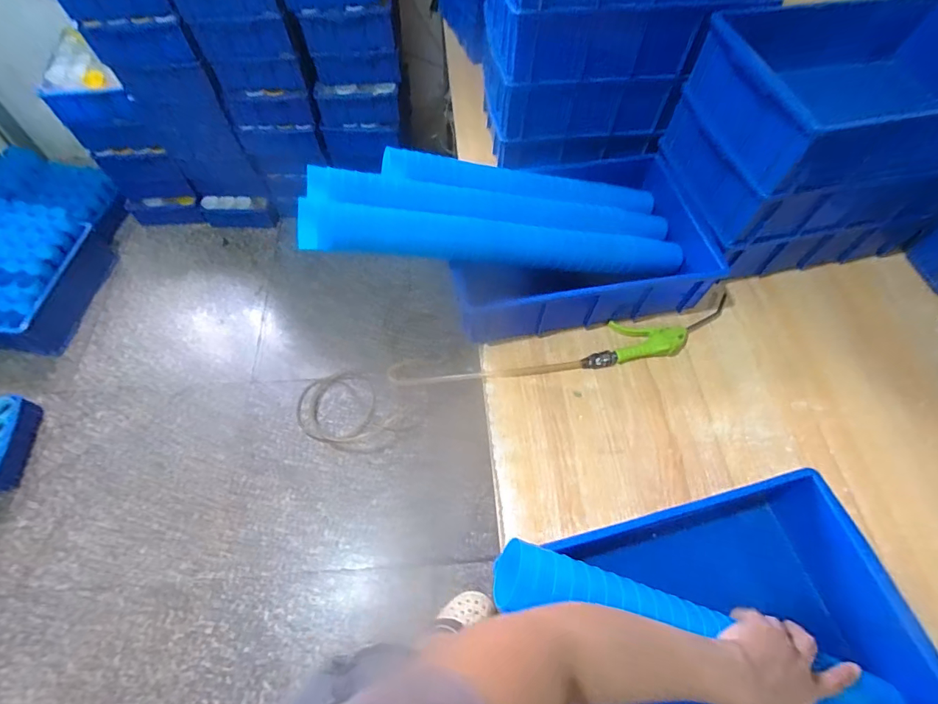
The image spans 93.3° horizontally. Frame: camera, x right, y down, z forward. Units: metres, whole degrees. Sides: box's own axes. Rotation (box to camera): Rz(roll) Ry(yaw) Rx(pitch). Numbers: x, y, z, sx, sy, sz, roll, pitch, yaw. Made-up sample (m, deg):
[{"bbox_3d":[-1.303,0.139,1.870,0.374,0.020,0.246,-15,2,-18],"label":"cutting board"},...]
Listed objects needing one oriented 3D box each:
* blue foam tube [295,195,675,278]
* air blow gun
[{"bbox_3d":[0.061,-0.159,0.650,0.582,0.060,0.062,1,60,-18],"label":"blue foam tube"},{"bbox_3d":[0.308,-0.032,0.718,0.274,0.024,0.080,-12,62,-8],"label":"air blow gun"}]

